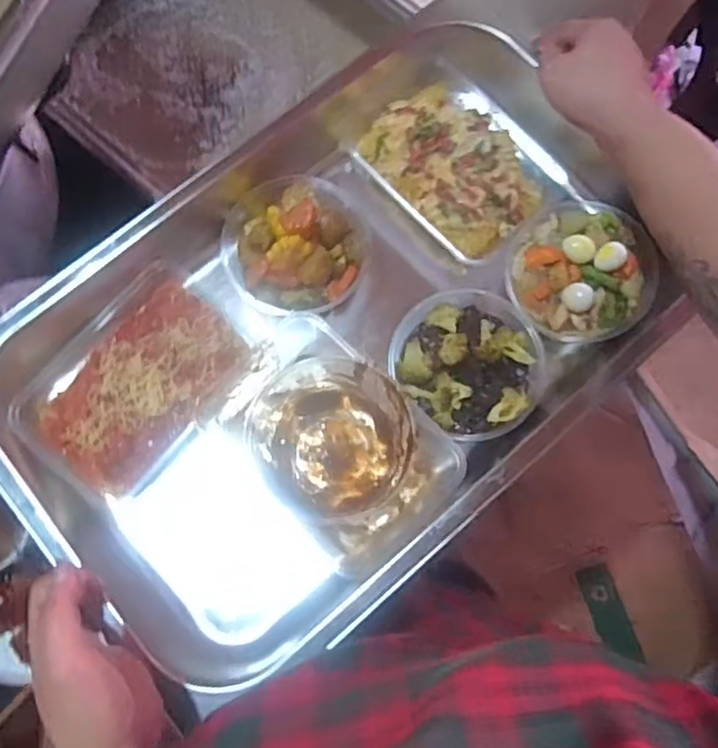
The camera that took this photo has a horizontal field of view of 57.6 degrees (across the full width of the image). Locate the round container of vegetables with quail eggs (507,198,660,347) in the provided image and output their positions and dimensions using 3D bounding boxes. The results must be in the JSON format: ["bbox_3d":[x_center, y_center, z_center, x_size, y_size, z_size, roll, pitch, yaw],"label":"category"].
[{"bbox_3d":[0.176,-0.082,0.517,0.109,0.041,0.121,42,81,1],"label":"round container of vegetables with quail eggs"}]

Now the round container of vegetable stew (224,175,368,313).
[{"bbox_3d":[-0.053,-0.107,0.543,0.116,0.045,0.116,1,82,-6],"label":"round container of vegetable stew"}]

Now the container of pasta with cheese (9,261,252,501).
[{"bbox_3d":[-0.174,0.004,0.500,0.125,0.047,0.165,42,81,1],"label":"container of pasta with cheese"}]

